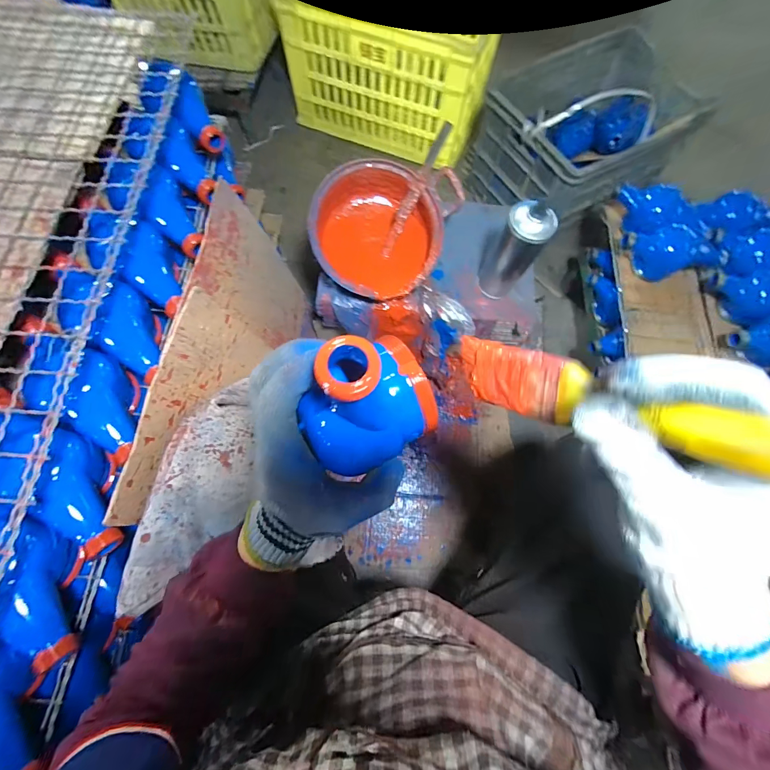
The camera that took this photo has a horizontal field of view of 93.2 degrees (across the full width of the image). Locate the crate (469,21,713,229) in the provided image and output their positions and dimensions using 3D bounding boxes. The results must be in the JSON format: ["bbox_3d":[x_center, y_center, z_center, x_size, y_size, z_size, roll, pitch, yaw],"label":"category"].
[{"bbox_3d":[0.498,-0.643,0.933,0.491,0.234,0.377,-28,75,-10],"label":"crate"}]

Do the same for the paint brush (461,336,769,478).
[{"bbox_3d":[0.108,0.010,0.167,0.170,0.028,0.023,20,66,42],"label":"paint brush"}]

